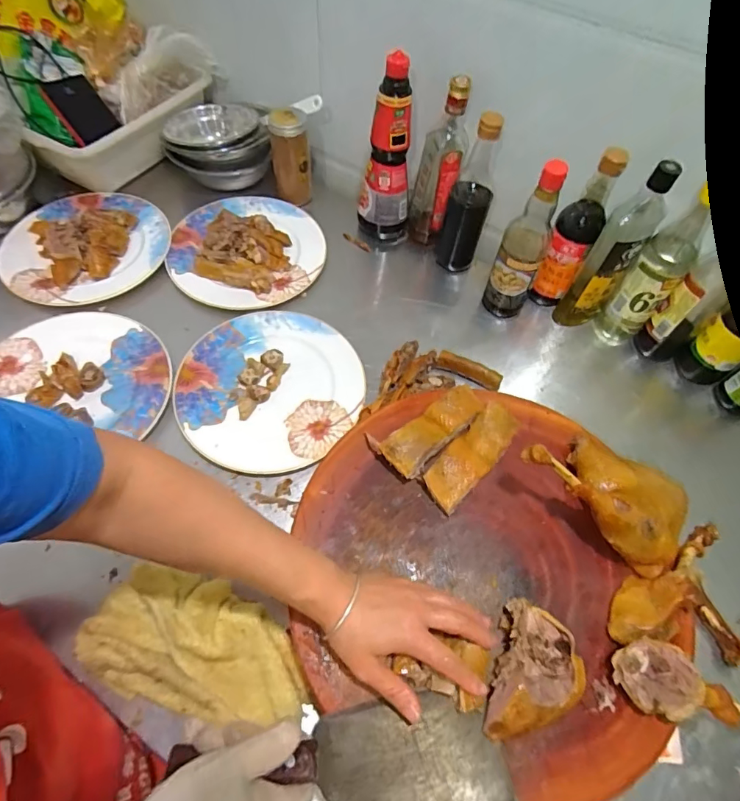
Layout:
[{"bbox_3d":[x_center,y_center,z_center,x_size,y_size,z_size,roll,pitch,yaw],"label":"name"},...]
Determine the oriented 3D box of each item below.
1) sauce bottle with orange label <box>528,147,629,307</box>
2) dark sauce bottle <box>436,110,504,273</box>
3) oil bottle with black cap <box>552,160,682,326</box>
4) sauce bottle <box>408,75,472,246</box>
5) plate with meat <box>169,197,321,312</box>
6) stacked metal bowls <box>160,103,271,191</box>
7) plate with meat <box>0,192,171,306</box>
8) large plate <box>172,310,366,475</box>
[{"bbox_3d":[0.290,-0.231,0.661,0.061,0.240,0.054,28,62,12],"label":"sauce bottle with orange label"},{"bbox_3d":[0.152,-0.307,0.698,0.064,0.241,0.064,13,60,4],"label":"dark sauce bottle"},{"bbox_3d":[0.340,-0.201,0.645,0.055,0.263,0.072,37,65,16],"label":"oil bottle with black cap"},{"bbox_3d":[0.104,-0.351,0.700,0.067,0.237,0.053,10,60,2],"label":"sauce bottle"},{"bbox_3d":[-0.203,-0.260,0.752,0.244,0.038,0.243,2,60,-3],"label":"plate with meat"},{"bbox_3d":[-0.275,-0.464,0.834,0.177,0.085,0.155,-8,61,-8],"label":"stacked metal bowls"},{"bbox_3d":[-0.461,-0.257,0.739,0.250,0.029,0.242,2,60,-3],"label":"plate with meat"},{"bbox_3d":[-0.135,-0.022,0.641,0.244,0.021,0.251,2,60,-3],"label":"large plate"}]

